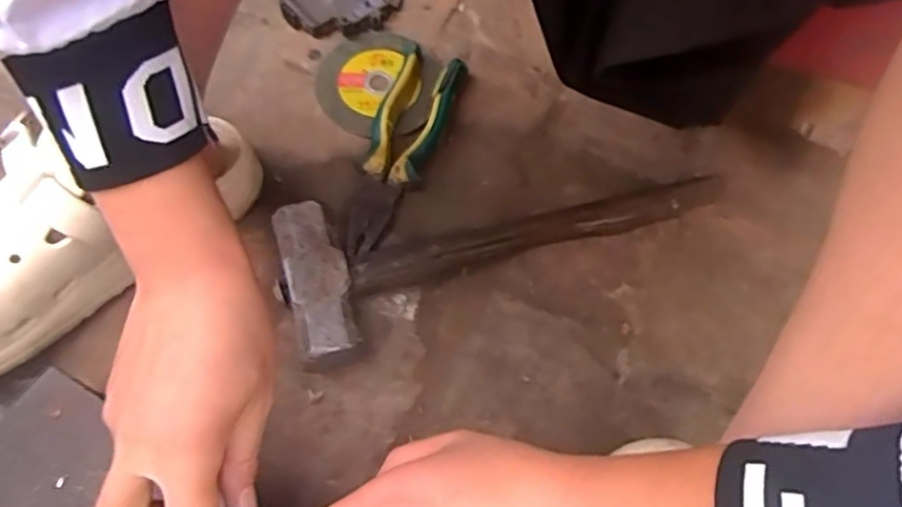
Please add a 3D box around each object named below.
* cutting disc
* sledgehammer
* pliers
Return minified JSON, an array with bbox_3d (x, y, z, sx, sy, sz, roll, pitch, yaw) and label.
[{"bbox_3d":[-0.060,-0.141,0.545,0.094,0.010,0.098,1,71,-4],"label":"cutting disc"},{"bbox_3d":[0.036,-0.027,0.469,0.320,0.056,0.099,-20,65,-14],"label":"sledgehammer"},{"bbox_3d":[-0.038,-0.081,0.506,0.050,0.020,0.184,16,62,5],"label":"pliers"}]

